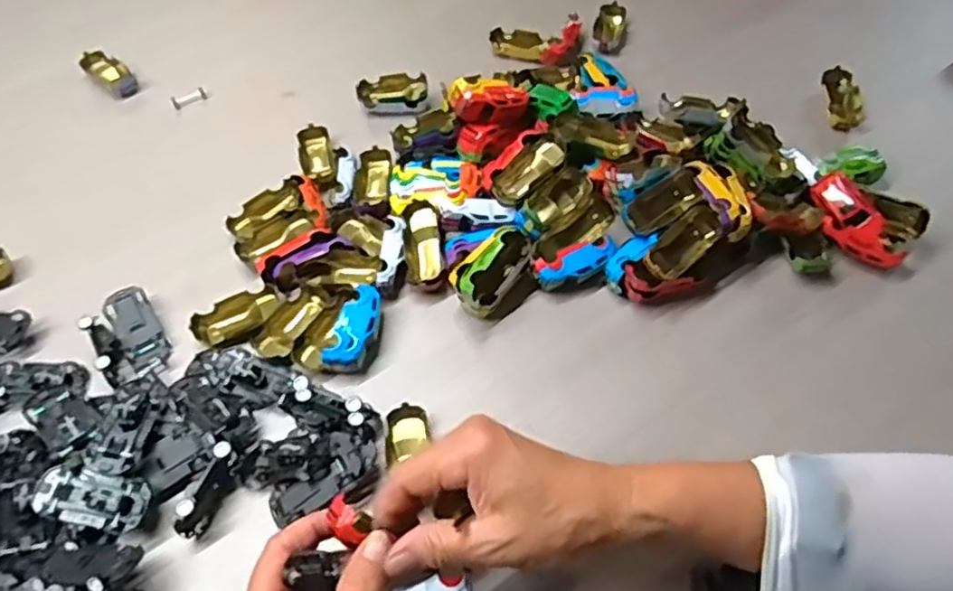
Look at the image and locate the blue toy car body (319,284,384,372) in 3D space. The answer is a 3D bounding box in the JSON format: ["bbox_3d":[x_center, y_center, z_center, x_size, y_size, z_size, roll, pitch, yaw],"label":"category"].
[{"bbox_3d":[-0.083,0.024,0.470,0.027,0.023,0.061,11,57,10],"label":"blue toy car body"}]

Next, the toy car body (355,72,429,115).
[{"bbox_3d":[-0.076,-0.184,0.611,0.063,0.020,0.033,-1,56,2],"label":"toy car body"}]

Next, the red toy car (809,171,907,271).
[{"bbox_3d":[0.279,-0.054,0.491,0.031,0.025,0.079,-26,76,-14],"label":"red toy car"}]

